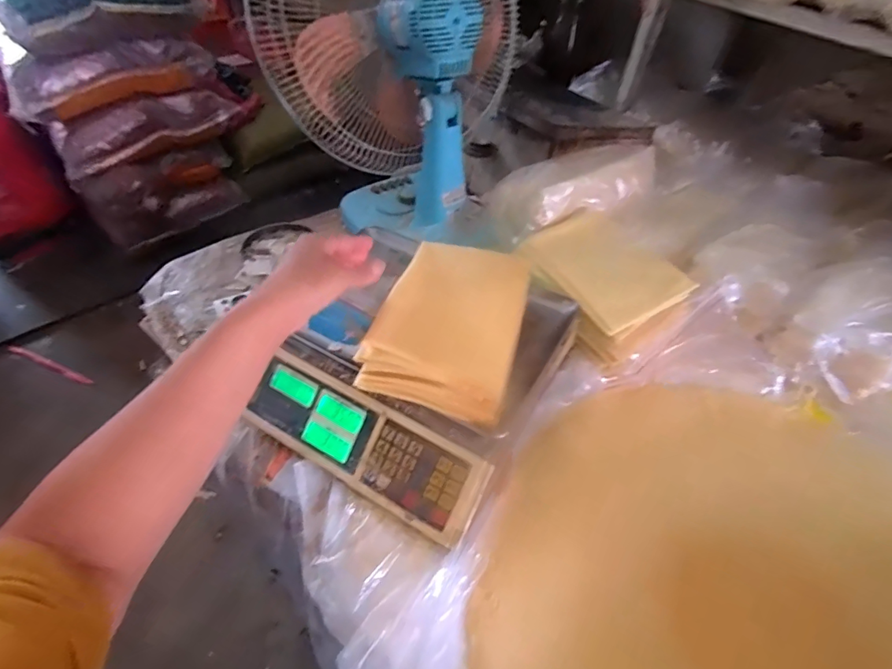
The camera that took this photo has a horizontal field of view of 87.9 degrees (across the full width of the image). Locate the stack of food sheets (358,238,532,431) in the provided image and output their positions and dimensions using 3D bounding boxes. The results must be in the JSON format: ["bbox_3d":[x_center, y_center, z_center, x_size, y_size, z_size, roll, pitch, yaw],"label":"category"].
[{"bbox_3d":[0.007,-0.016,0.501,0.143,0.071,0.182,14,49,8],"label":"stack of food sheets"}]

